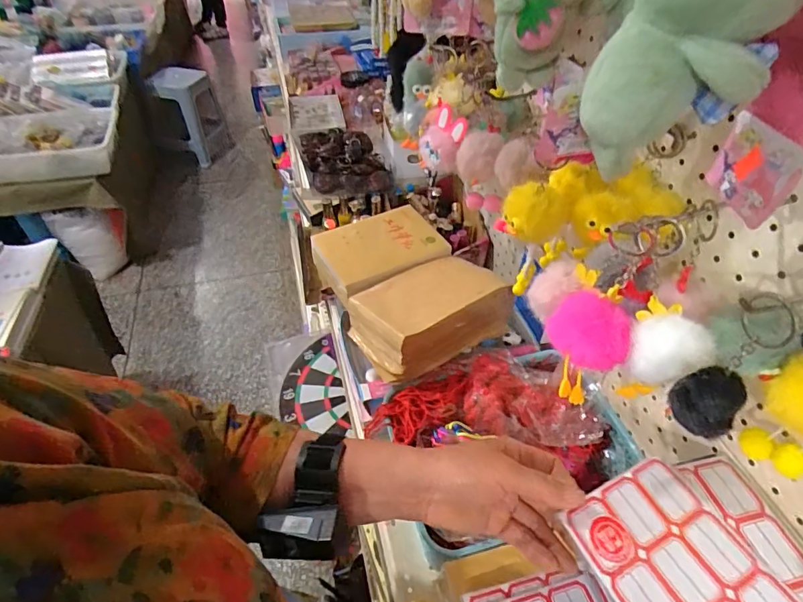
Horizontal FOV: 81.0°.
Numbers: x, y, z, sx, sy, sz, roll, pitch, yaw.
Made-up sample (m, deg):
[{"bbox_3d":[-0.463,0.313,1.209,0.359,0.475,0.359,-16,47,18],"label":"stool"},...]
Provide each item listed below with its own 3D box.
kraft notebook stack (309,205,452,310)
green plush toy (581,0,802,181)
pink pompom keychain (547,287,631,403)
[{"bbox_3d":[-0.033,-0.075,0.706,0.181,0.036,0.135,-23,50,-23],"label":"kraft notebook stack"},{"bbox_3d":[0.133,-0.131,0.213,0.073,0.142,0.051,17,47,15],"label":"green plush toy"},{"bbox_3d":[0.136,0.030,0.351,0.053,0.058,0.070,12,46,11],"label":"pink pompom keychain"}]

